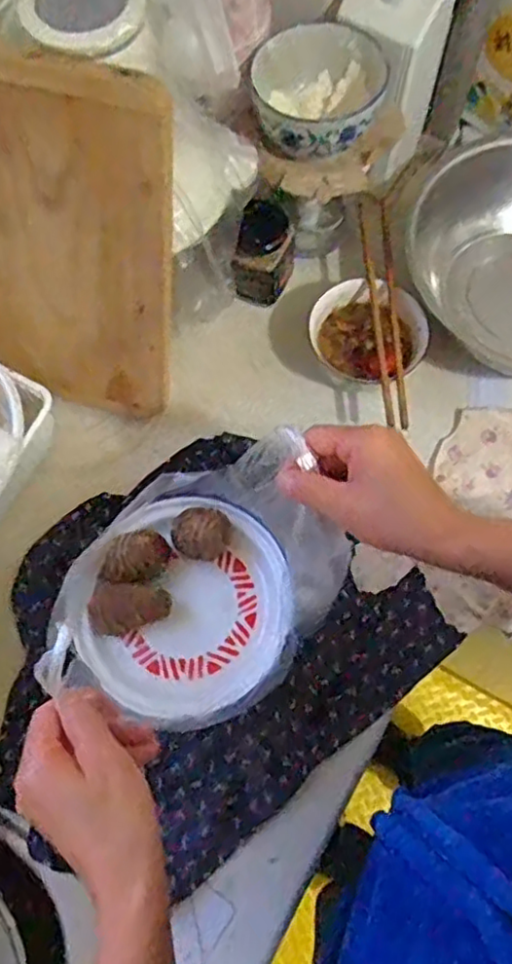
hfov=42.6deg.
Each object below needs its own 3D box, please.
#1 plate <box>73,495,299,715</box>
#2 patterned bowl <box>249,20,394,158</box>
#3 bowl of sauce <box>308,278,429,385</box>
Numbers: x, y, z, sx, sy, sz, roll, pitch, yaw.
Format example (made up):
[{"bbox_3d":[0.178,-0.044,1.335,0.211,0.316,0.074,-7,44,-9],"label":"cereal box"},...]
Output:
[{"bbox_3d":[-0.049,0.089,0.483,0.155,0.028,0.147,0,71,1],"label":"plate"},{"bbox_3d":[0.052,-0.330,0.569,0.108,0.055,0.113,0,71,1],"label":"patterned bowl"},{"bbox_3d":[0.106,-0.138,0.634,0.105,0.062,0.097,0,71,1],"label":"bowl of sauce"}]

